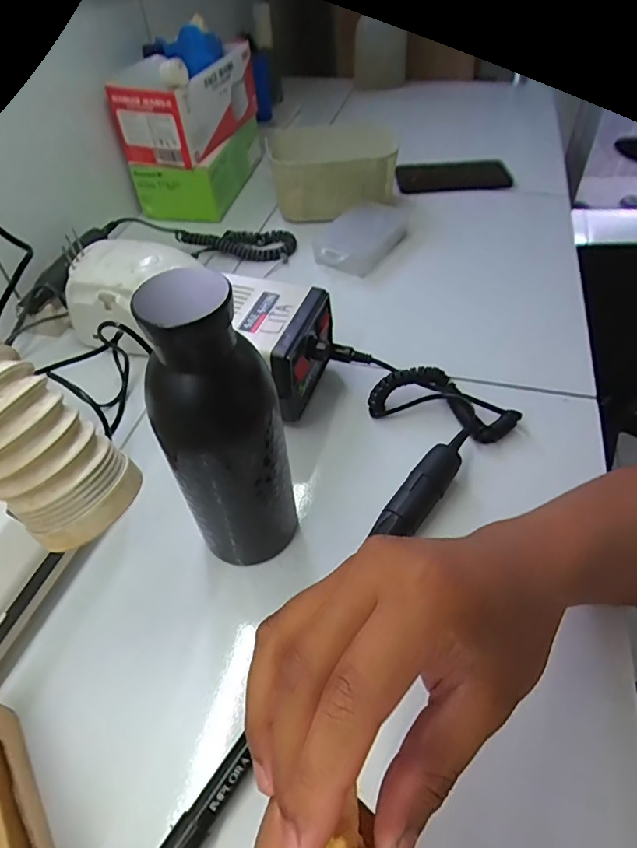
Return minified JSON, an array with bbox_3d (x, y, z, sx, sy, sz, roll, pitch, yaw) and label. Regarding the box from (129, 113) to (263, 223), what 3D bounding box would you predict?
[{"bbox_3d":[-0.166,-0.396,0.751,0.117,0.061,0.236,8,50,11],"label":"box"}]

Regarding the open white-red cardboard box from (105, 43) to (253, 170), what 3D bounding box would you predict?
[{"bbox_3d":[-0.169,-0.440,0.681,0.101,0.096,0.211,16,52,17],"label":"open white-red cardboard box"}]

